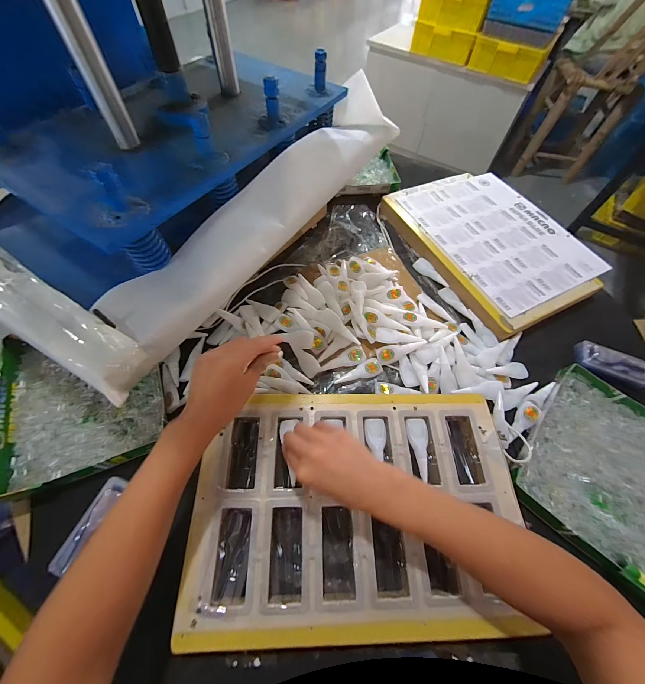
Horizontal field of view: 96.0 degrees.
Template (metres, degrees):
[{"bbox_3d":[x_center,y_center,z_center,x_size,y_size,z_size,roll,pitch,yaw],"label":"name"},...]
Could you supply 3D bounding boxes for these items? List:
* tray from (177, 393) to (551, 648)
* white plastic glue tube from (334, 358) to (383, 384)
[{"bbox_3d":[0.047,0.209,0.387,0.407,0.041,0.271,0,60,-4],"label":"tray"},{"bbox_3d":[0.061,0.050,0.488,0.084,0.006,0.029,-18,63,-14],"label":"white plastic glue tube"}]

